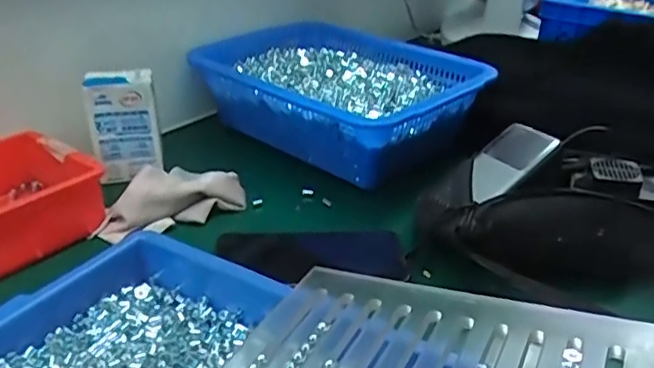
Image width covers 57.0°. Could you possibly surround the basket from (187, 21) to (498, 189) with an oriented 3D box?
[{"bbox_3d":[0.011,-0.102,0.703,0.230,0.090,0.297,-25,38,-39],"label":"basket"}]

